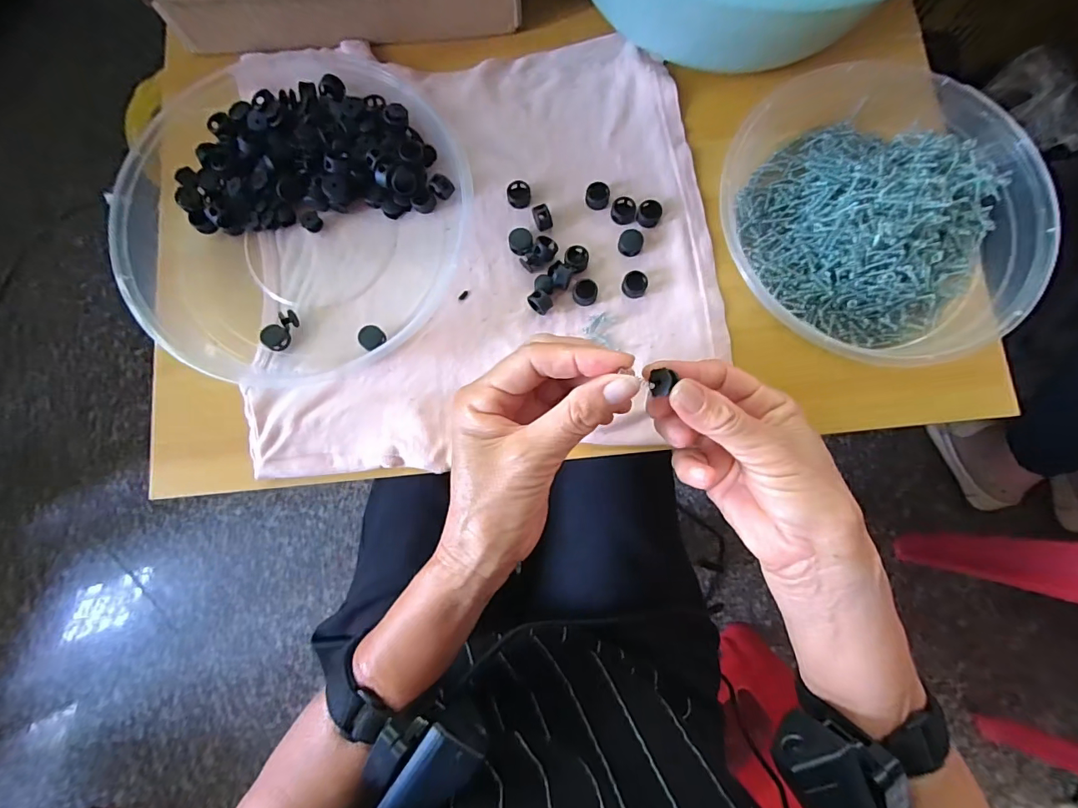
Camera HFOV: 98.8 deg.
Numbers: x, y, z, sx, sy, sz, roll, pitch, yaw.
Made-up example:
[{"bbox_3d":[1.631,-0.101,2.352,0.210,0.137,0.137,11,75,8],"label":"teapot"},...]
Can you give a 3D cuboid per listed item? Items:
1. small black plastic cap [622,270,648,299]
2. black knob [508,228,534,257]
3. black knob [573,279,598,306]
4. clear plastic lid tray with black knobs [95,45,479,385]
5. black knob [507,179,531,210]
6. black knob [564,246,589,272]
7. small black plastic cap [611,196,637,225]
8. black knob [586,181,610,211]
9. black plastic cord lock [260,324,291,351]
[{"bbox_3d":[0.067,-0.084,0.323,0.017,0.008,0.017,0,81,0],"label":"small black plastic cap"},{"bbox_3d":[-0.013,-0.116,0.330,0.016,0.009,0.019,-3,81,0],"label":"black knob"},{"bbox_3d":[0.033,-0.079,0.324,0.017,0.009,0.018,0,81,0],"label":"black knob"},{"bbox_3d":[-0.165,-0.136,0.322,0.231,0.031,0.243,-1,81,0],"label":"clear plastic lid tray with black knobs"},{"bbox_3d":[-0.015,-0.153,0.336,0.016,0.008,0.016,-4,81,0],"label":"black knob"},{"bbox_3d":[0.027,-0.103,0.326,0.016,0.010,0.016,0,81,0],"label":"black knob"},{"bbox_3d":[0.061,-0.138,0.329,0.017,0.006,0.017,0,81,0],"label":"small black plastic cap"},{"bbox_3d":[0.042,-0.149,0.332,0.017,0.011,0.017,0,81,0],"label":"black knob"},{"bbox_3d":[-0.182,-0.046,0.322,0.015,0.014,0.017,26,82,4],"label":"black plastic cord lock"}]

